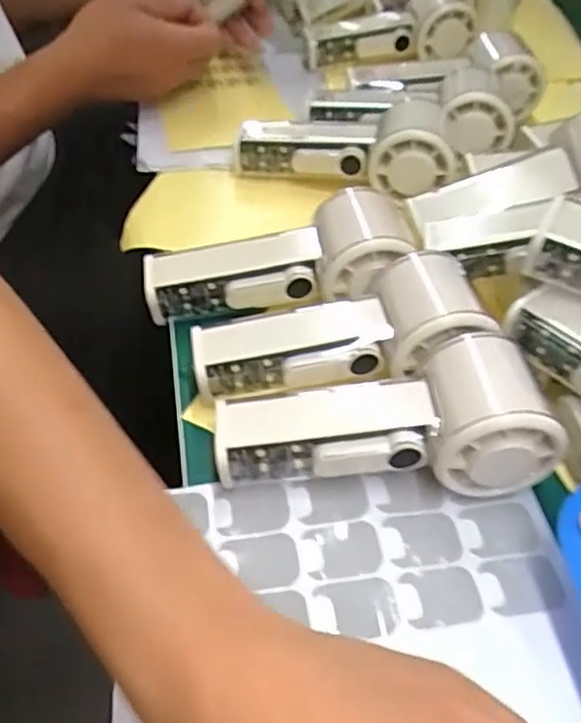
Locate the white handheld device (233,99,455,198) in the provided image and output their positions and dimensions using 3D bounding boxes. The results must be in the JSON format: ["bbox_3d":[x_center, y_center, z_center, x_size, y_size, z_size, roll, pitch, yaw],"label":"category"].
[{"bbox_3d":[0.038,-0.153,0.466,0.152,0.052,0.057,12,48,7],"label":"white handheld device"}]

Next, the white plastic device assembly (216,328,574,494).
[{"bbox_3d":[0.043,0.025,0.309,0.153,0.058,0.058,3,47,-1],"label":"white plastic device assembly"}]

